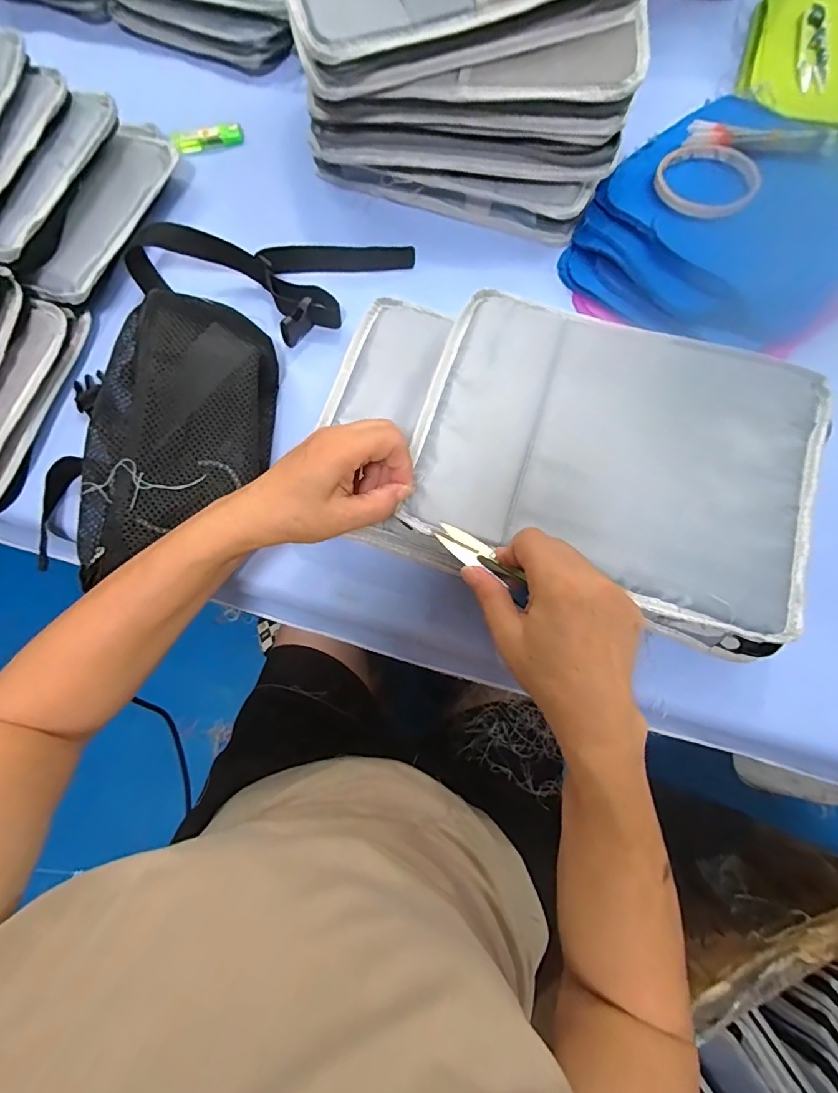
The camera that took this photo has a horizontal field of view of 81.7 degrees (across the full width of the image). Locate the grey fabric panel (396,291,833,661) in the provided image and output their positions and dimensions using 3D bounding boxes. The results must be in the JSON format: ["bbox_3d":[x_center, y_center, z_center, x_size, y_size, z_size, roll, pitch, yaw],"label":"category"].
[{"bbox_3d":[0.147,-0.071,0.363,0.287,0.017,0.219,19,76,7],"label":"grey fabric panel"}]

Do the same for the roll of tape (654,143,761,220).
[{"bbox_3d":[0.263,-0.335,0.442,0.085,0.009,0.085,0,75,2],"label":"roll of tape"}]

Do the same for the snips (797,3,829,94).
[{"bbox_3d":[0.411,-0.521,0.505,0.028,0.010,0.112,11,75,5],"label":"snips"}]

